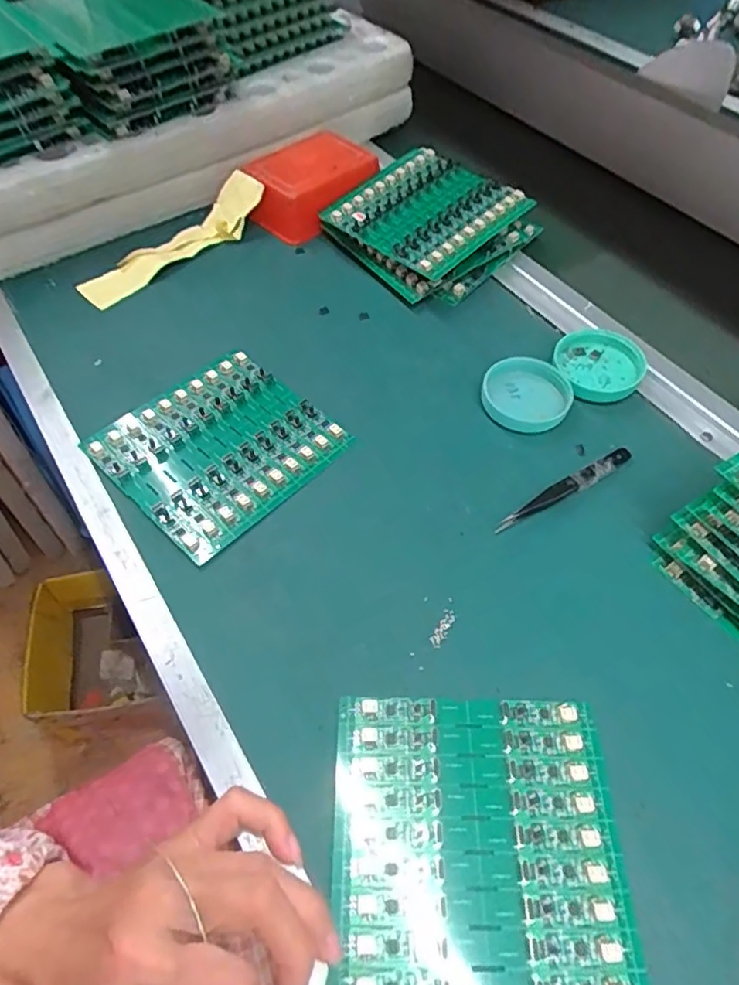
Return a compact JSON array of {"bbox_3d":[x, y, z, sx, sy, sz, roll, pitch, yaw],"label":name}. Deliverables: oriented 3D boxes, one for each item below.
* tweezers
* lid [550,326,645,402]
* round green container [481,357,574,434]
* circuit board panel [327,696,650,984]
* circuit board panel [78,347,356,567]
[{"bbox_3d":[0.132,-0.004,0.386,0.118,0.012,0.012,-29,61,-19],"label":"tweezers"},{"bbox_3d":[0.177,-0.099,0.450,0.064,0.015,0.066,0,56,0],"label":"lid"},{"bbox_3d":[0.115,-0.073,0.428,0.063,0.017,0.055,27,60,17],"label":"round green container"},{"bbox_3d":[0.051,0.168,0.272,0.131,0.009,0.138,0,57,2],"label":"circuit board panel"},{"bbox_3d":[-0.104,-0.034,0.409,0.129,0.008,0.137,39,63,21],"label":"circuit board panel"}]

